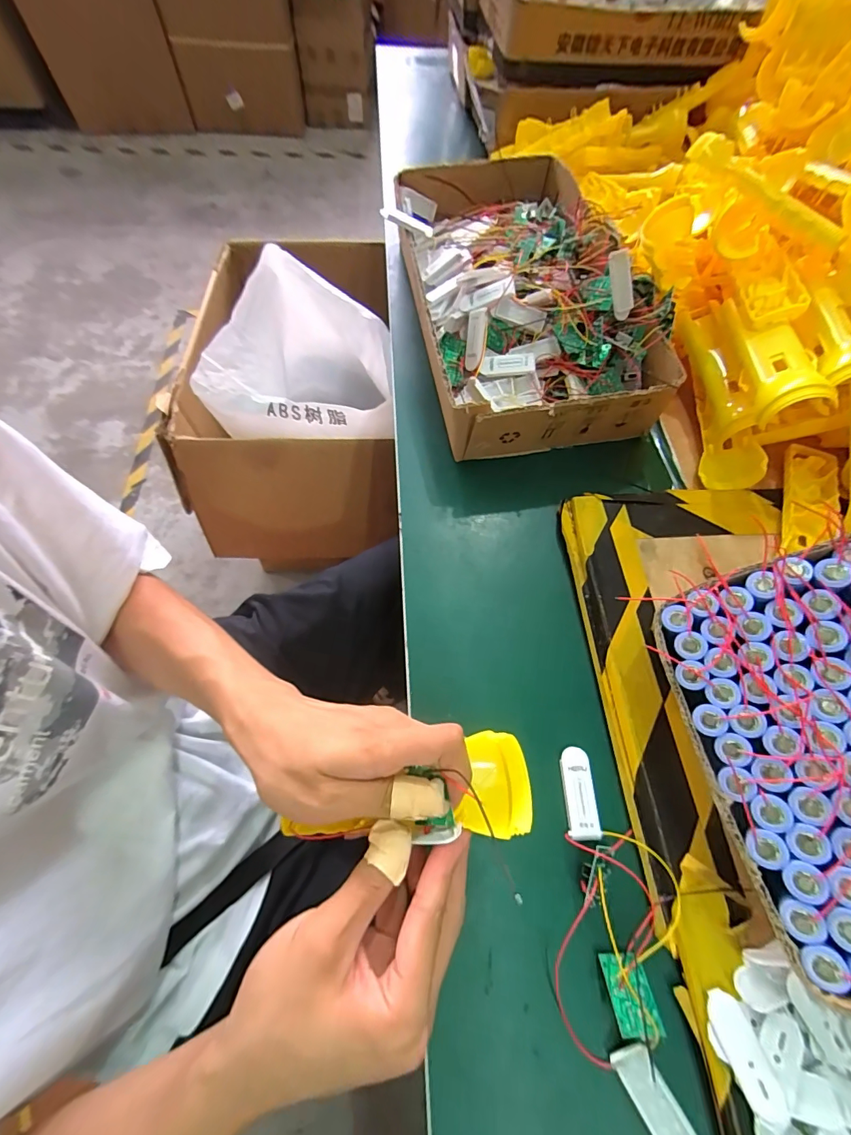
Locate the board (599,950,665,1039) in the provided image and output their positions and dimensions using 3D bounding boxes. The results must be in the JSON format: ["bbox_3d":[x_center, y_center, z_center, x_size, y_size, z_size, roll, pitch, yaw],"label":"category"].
[{"bbox_3d":[0.120,0.249,0.248,0.024,0.006,0.035,-7,45,0],"label":"board"}]

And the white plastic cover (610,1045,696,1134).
[{"bbox_3d":[0.129,0.297,0.234,0.021,0.009,0.057,-37,67,6],"label":"white plastic cover"}]

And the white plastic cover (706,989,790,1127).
[{"bbox_3d":[0.174,0.265,0.232,0.019,0.004,0.049,-15,52,-5],"label":"white plastic cover"}]

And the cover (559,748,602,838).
[{"bbox_3d":[0.109,0.160,0.302,0.021,0.005,0.057,1,64,-1],"label":"cover"}]

